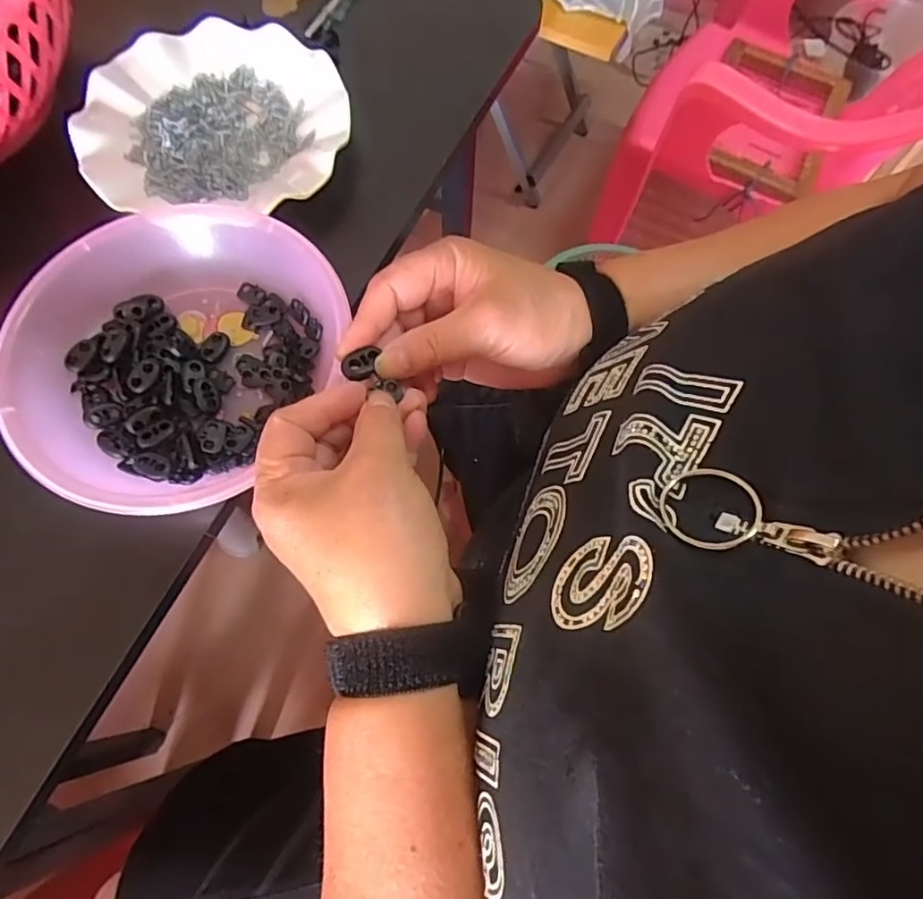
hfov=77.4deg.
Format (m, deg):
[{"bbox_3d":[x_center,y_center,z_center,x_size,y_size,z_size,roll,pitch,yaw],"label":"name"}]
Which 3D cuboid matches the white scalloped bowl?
[{"bbox_3d":[-0.174,-0.237,0.413,0.179,0.022,0.165,1,70,-2],"label":"white scalloped bowl"}]

